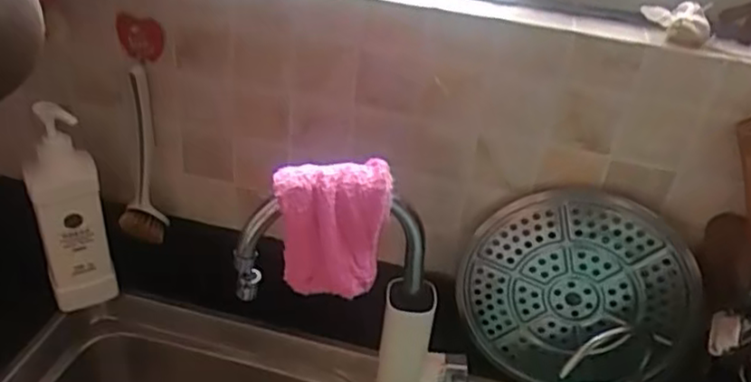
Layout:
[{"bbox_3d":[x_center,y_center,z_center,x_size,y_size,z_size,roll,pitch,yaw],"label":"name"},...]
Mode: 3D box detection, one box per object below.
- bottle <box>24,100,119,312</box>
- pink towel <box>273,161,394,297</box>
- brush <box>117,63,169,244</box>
[{"bbox_3d":[-0.381,0.027,0.858,0.078,0.280,0.049,-8,36,-21],"label":"bottle"},{"bbox_3d":[-0.043,0.038,0.669,0.104,0.122,0.052,0,34,-9],"label":"pink towel"},{"bbox_3d":[-0.300,-0.040,0.862,0.055,0.222,0.066,-7,36,-20],"label":"brush"}]

